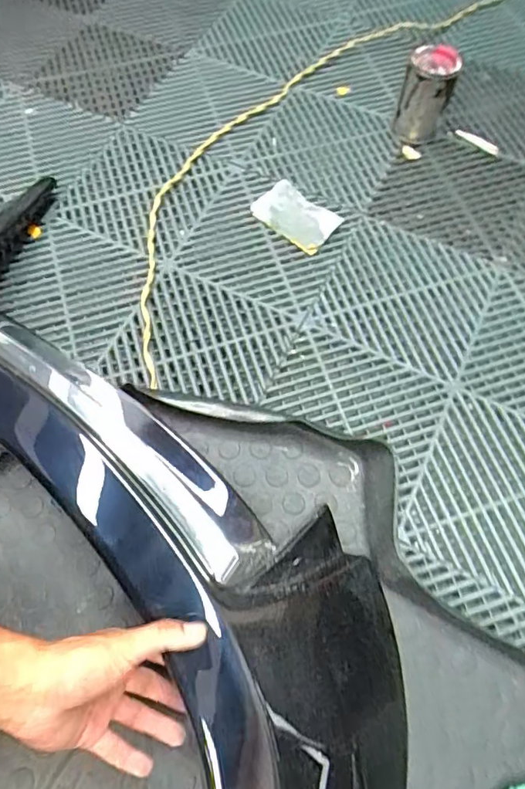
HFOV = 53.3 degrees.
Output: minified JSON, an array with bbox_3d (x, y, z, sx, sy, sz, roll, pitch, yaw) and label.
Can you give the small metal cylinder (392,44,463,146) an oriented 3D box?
[{"bbox_3d":[0.234,-0.429,0.753,0.069,0.106,0.082,14,67,6],"label":"small metal cylinder"}]

